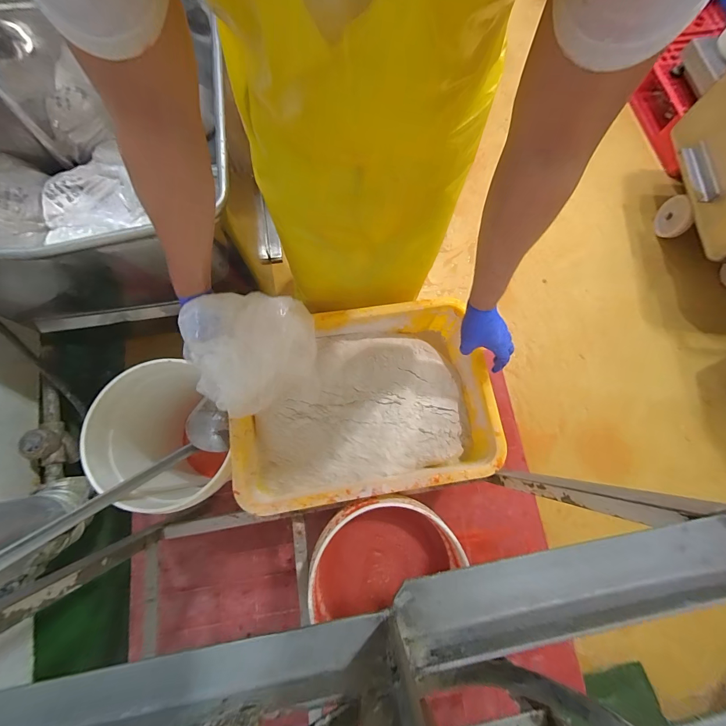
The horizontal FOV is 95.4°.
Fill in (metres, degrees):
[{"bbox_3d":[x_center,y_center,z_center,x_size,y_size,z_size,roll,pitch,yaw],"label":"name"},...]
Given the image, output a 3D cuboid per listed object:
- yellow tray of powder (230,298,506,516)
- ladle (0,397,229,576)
[{"bbox_3d":[0.001,0.080,0.709,0.507,0.120,0.365,-8,76,-4],"label":"yellow tray of powder"},{"bbox_3d":[-0.497,0.256,0.576,0.131,0.650,0.089,38,120,8],"label":"ladle"}]

